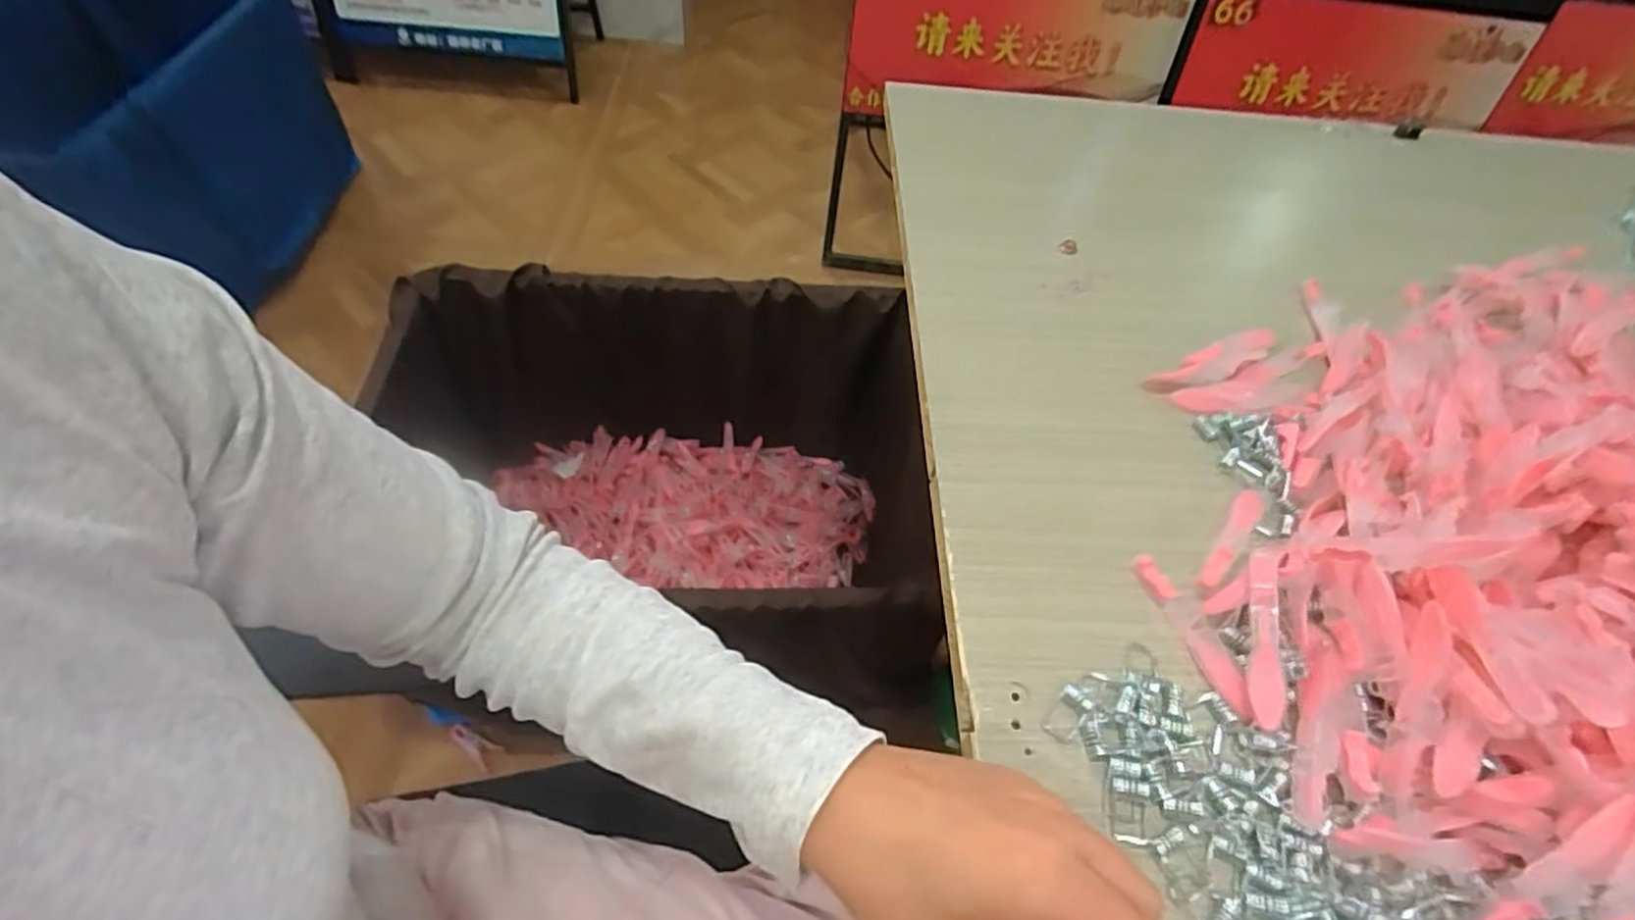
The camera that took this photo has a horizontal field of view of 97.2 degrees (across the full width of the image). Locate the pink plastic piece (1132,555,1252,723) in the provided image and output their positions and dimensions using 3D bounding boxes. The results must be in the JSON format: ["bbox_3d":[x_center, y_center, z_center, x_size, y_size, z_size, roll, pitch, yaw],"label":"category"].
[{"bbox_3d":[0.170,0.077,0.324,0.013,0.005,0.078,-15,57,-14],"label":"pink plastic piece"}]

